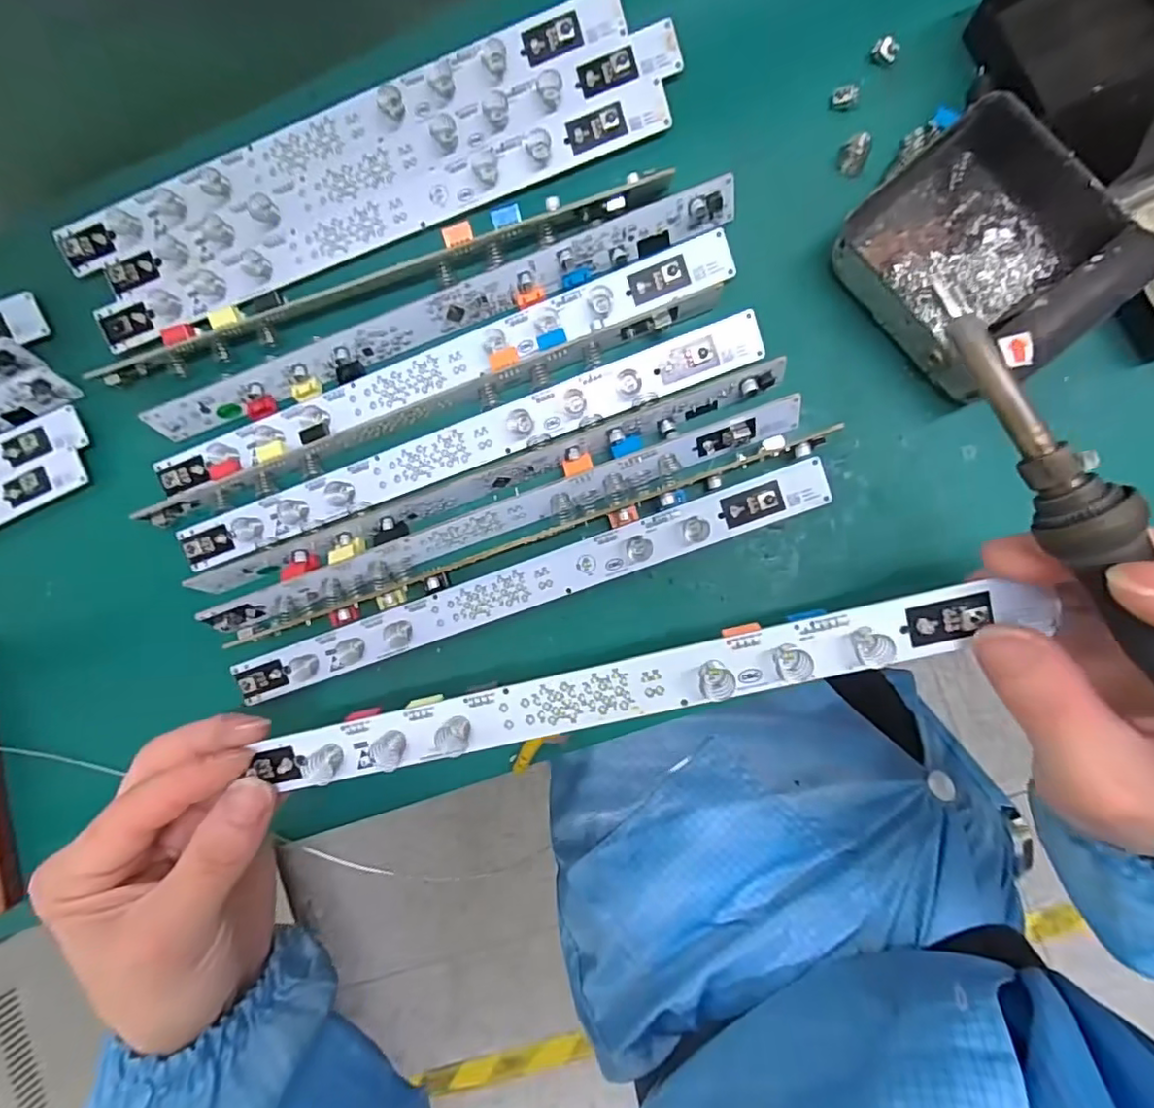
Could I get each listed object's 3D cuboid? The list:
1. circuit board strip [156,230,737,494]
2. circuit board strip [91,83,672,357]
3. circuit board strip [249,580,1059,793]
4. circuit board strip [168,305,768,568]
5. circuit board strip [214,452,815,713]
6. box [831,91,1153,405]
[{"bbox_3d":[-0.068,-0.085,0.268,0.282,0.010,0.021,-19,89,7],"label":"circuit board strip"},{"bbox_3d":[-0.099,-0.156,0.272,0.286,0.013,0.024,-19,89,7],"label":"circuit board strip"},{"bbox_3d":[0.015,0.047,0.200,0.266,0.008,0.021,-14,90,7],"label":"circuit board strip"},{"bbox_3d":[-0.057,-0.047,0.268,0.285,0.010,0.022,-18,89,7],"label":"circuit board strip"},{"bbox_3d":[-0.028,0.017,0.268,0.284,0.009,0.019,-20,89,7],"label":"circuit board strip"},{"bbox_3d":[0.158,-0.118,0.229,0.084,0.032,0.095,-39,86,5],"label":"box"}]

